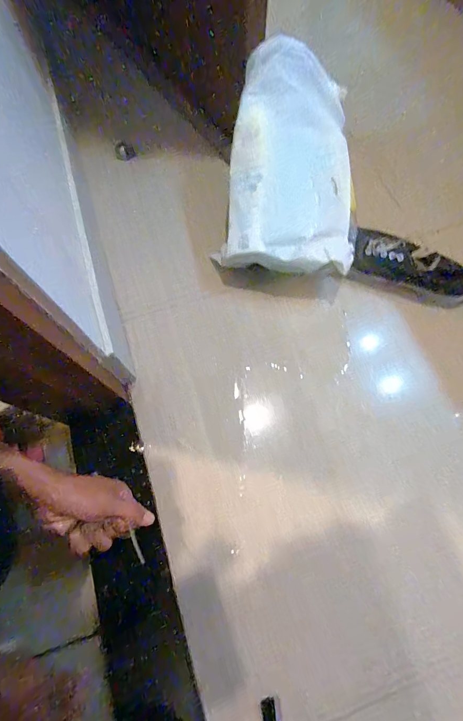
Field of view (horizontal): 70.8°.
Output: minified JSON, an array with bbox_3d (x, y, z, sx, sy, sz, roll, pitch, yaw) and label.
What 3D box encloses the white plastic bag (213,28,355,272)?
[{"bbox_3d":[0.098,-0.337,0.557,0.210,0.100,0.377,3,83,-5],"label":"white plastic bag"}]

